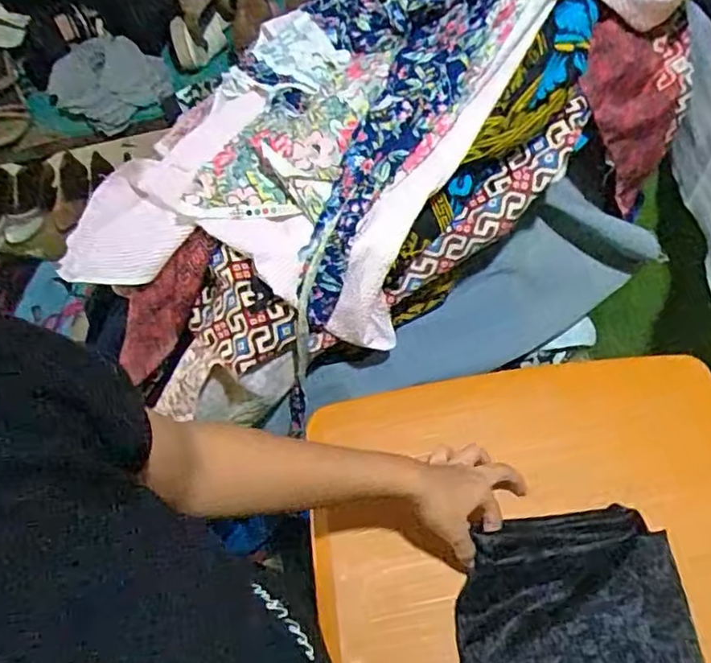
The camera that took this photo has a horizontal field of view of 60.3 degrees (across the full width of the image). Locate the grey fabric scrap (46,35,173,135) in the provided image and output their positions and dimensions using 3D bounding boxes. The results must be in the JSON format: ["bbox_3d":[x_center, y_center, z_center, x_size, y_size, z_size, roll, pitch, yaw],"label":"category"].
[{"bbox_3d":[-0.459,-0.462,1.145,0.213,0.077,0.170,-19,61,-8],"label":"grey fabric scrap"}]

